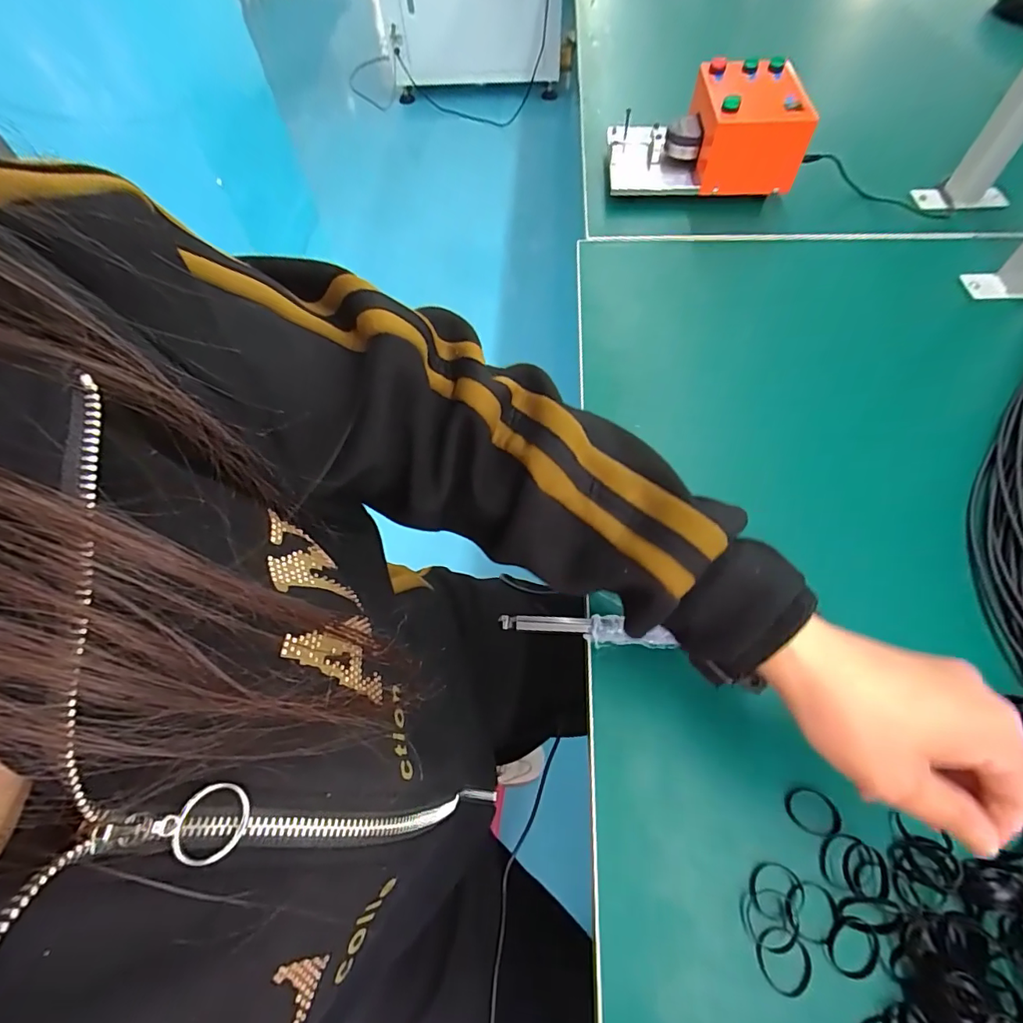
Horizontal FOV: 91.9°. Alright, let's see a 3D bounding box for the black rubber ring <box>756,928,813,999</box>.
[{"bbox_3d":[0.143,0.235,0.258,0.027,0.004,0.027,-1,60,2],"label":"black rubber ring"}]

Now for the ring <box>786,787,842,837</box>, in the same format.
[{"bbox_3d":[0.178,0.177,0.292,0.029,0.004,0.024,1,62,17],"label":"ring"}]

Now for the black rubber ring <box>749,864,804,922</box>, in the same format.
[{"bbox_3d":[0.147,0.211,0.274,0.027,0.007,0.025,-1,60,2],"label":"black rubber ring"}]

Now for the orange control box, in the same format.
[{"bbox_3d":[0.280,-0.458,0.604,0.108,0.099,0.143,0,60,3],"label":"orange control box"}]

